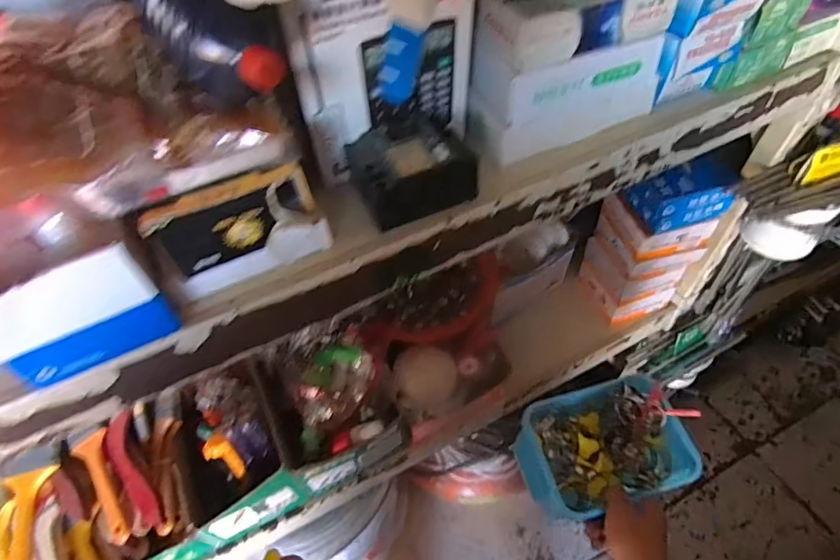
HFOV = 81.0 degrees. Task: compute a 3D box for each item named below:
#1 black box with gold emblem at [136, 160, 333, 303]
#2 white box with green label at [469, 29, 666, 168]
[{"bbox_3d":[-0.101,-0.026,0.290,0.092,0.066,0.022,-32,58,-19],"label":"black box with gold emblem"},{"bbox_3d":[0.112,-0.150,0.377,0.149,0.069,0.060,-23,55,-14],"label":"white box with green label"}]

